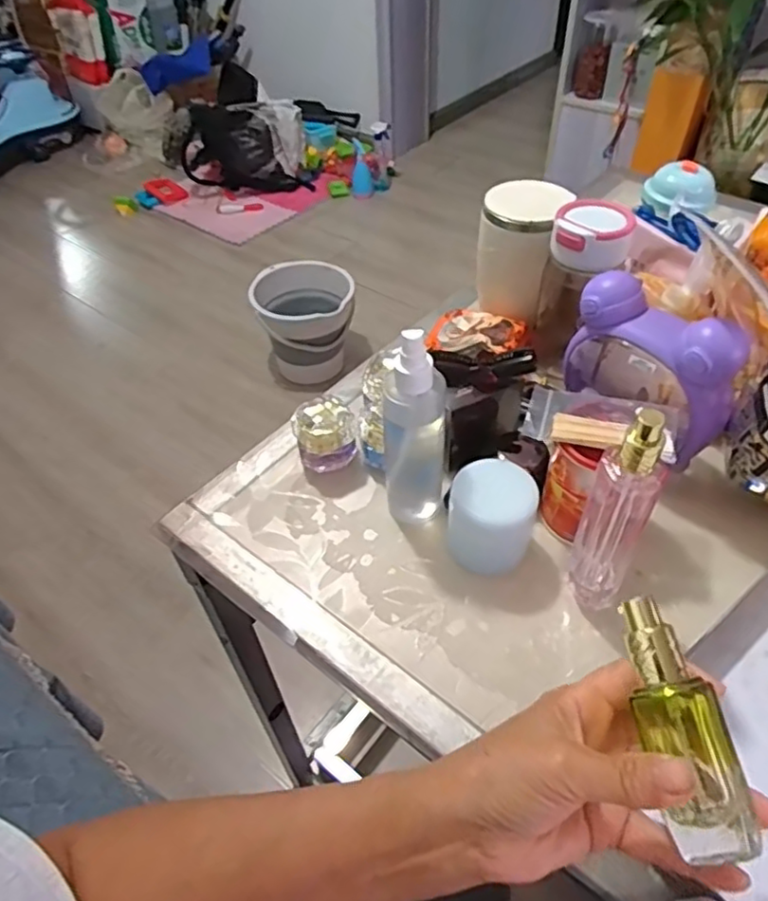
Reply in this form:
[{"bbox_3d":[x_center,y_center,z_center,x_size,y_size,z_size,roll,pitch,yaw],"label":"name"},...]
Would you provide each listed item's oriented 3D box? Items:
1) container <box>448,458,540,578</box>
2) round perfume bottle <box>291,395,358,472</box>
[{"bbox_3d":[0.081,0.052,0.477,0.063,0.076,0.055,7,48,9],"label":"container"},{"bbox_3d":[-0.053,-0.016,0.567,0.052,0.055,0.044,-11,47,-8],"label":"round perfume bottle"}]

